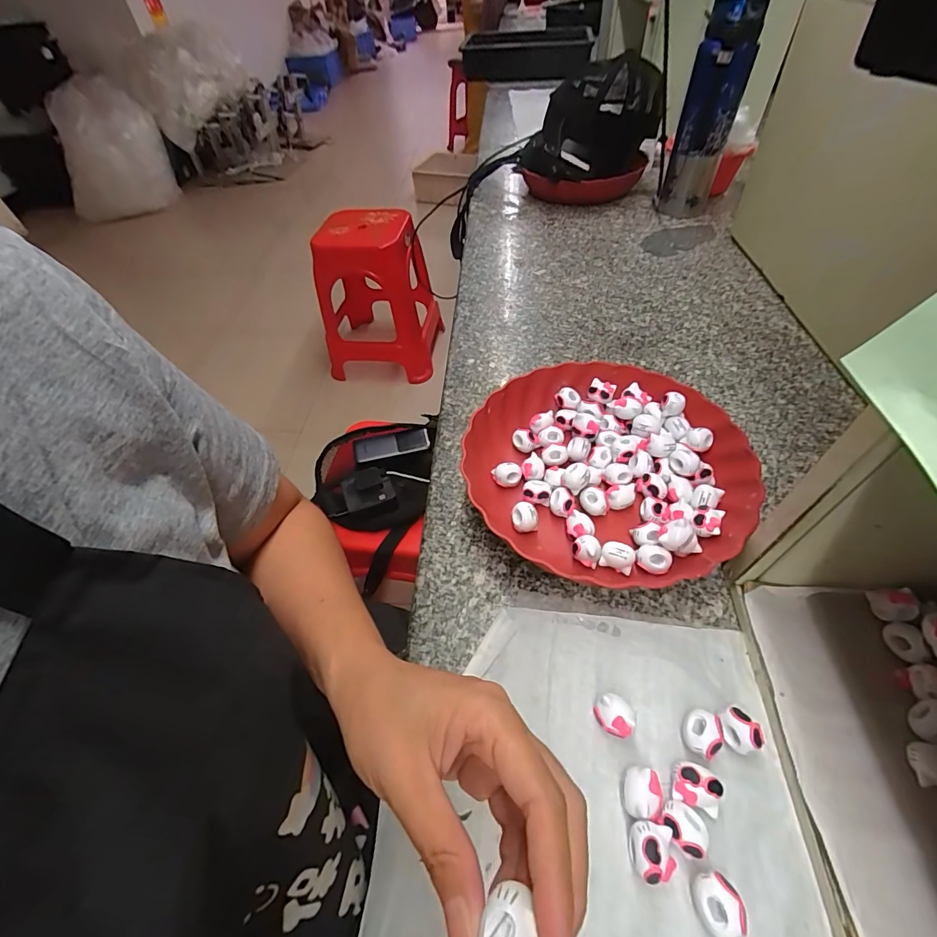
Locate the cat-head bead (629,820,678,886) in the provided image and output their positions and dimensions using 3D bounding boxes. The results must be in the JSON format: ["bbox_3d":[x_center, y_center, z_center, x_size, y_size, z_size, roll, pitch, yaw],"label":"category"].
[{"bbox_3d":[0.100,0.209,0.236,0.022,0.022,0.025,-3,51,4],"label":"cat-head bead"}]

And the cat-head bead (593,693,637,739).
[{"bbox_3d":[0.094,0.160,0.280,0.024,0.020,0.020,29,59,26],"label":"cat-head bead"}]

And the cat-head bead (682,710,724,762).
[{"bbox_3d":[0.145,0.165,0.271,0.021,0.019,0.025,27,58,25],"label":"cat-head bead"}]

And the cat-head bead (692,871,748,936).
[{"bbox_3d":[0.129,0.226,0.223,0.021,0.018,0.024,-18,51,-8],"label":"cat-head bead"}]

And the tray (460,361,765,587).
[{"bbox_3d":[0.122,-0.003,0.396,0.241,0.047,0.221,30,60,27],"label":"tray"}]

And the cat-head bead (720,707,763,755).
[{"bbox_3d":[0.168,0.164,0.269,0.019,0.020,0.022,-14,51,-5],"label":"cat-head bead"}]

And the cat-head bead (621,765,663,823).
[{"bbox_3d":[0.101,0.191,0.254,0.021,0.018,0.024,7,52,12],"label":"cat-head bead"}]

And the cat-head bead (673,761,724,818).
[{"bbox_3d":[0.132,0.186,0.252,0.026,0.017,0.020,13,53,16],"label":"cat-head bead"}]

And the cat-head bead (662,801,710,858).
[{"bbox_3d":[0.121,0.200,0.242,0.020,0.014,0.023,-36,56,-21],"label":"cat-head bead"}]

